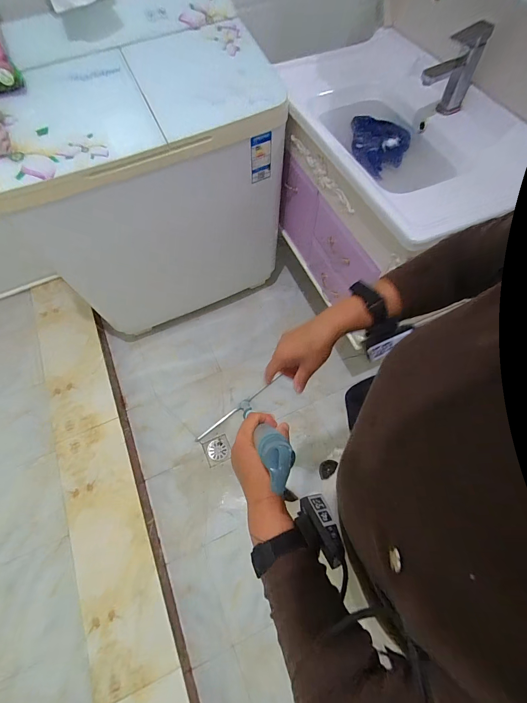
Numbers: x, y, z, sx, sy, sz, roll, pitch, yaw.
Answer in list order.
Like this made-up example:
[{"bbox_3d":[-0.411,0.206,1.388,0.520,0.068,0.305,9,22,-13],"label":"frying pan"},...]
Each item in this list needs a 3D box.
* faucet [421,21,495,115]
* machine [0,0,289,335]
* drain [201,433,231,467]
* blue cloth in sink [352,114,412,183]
[{"bbox_3d":[0.462,-0.686,0.799,0.149,0.169,0.042,-20,65,-9],"label":"faucet"},{"bbox_3d":[-0.345,-0.516,1.123,0.775,0.866,0.425,-19,65,-8],"label":"machine"},{"bbox_3d":[-0.185,0.394,1.288,0.099,0.005,0.103,-22,65,-9],"label":"drain"},{"bbox_3d":[0.318,-0.568,0.897,0.166,0.032,0.257,14,65,8],"label":"blue cloth in sink"}]

